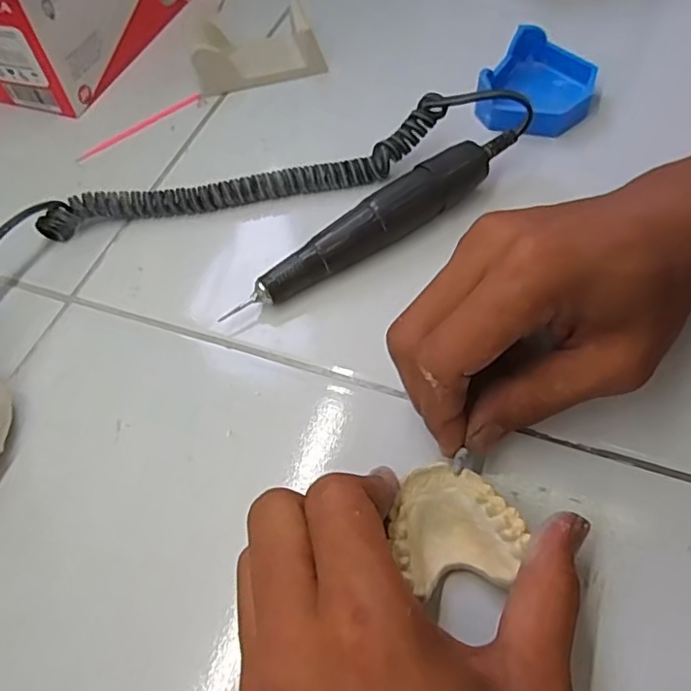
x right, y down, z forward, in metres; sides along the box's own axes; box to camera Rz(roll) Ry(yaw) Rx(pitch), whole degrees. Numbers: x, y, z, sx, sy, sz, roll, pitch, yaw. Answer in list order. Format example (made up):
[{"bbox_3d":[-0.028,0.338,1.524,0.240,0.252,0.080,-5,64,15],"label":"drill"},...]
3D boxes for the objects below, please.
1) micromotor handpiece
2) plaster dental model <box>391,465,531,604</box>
[{"bbox_3d":[0.022,-0.068,0.315,0.179,0.026,0.024,-35,61,-18],"label":"micromotor handpiece"},{"bbox_3d":[0.042,0.071,0.227,0.047,0.020,0.044,-9,56,-2],"label":"plaster dental model"}]

